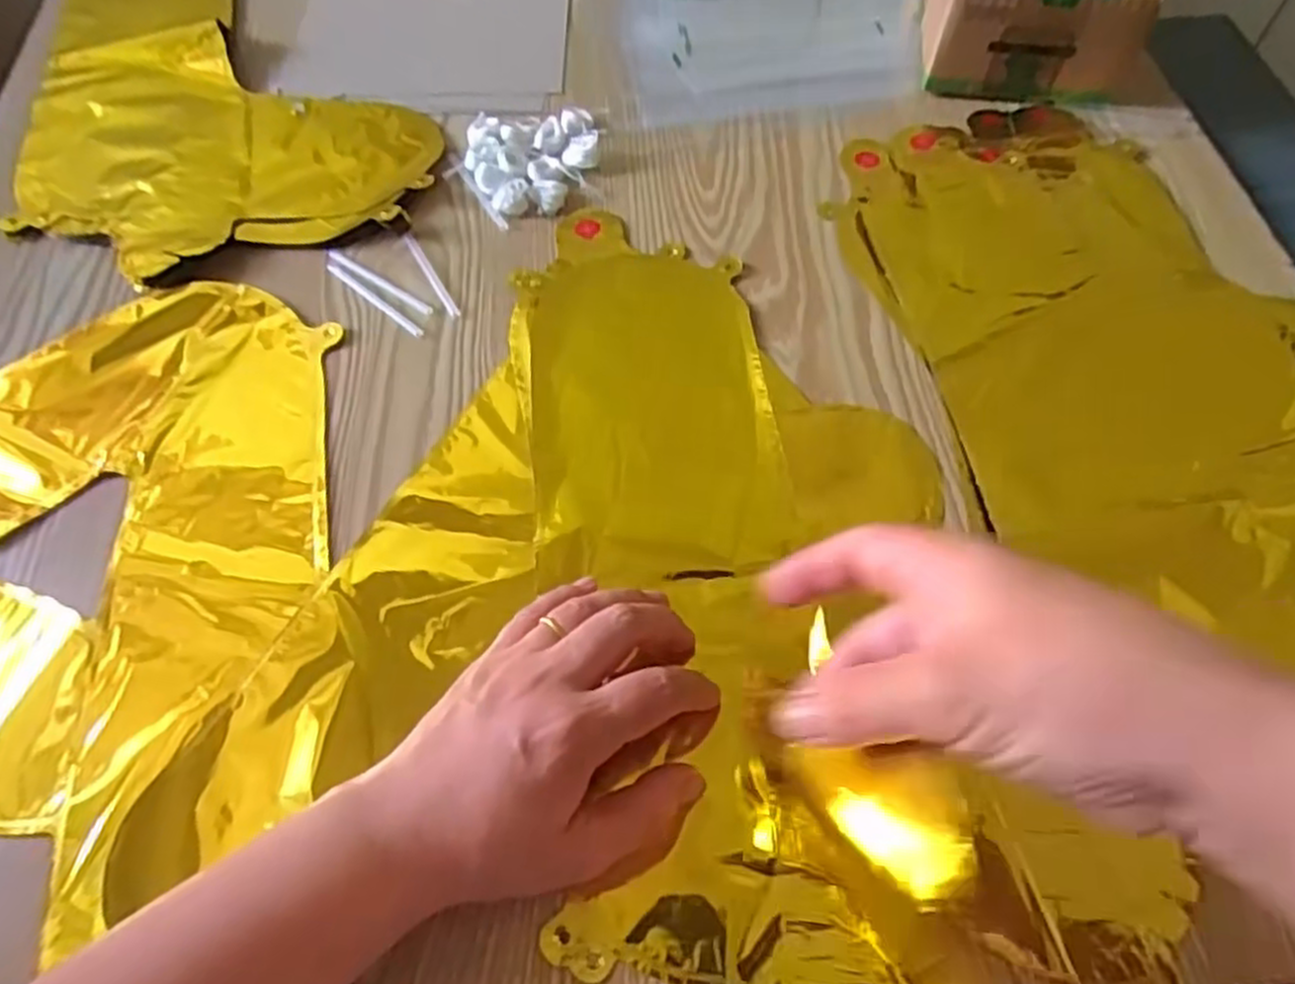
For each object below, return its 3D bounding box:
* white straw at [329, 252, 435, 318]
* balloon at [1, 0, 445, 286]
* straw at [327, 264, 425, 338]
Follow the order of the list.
[{"bbox_3d":[-0.156,-0.123,0.463,0.084,0.004,0.006,32,65,19],"label":"white straw"},{"bbox_3d":[-0.310,-0.301,0.563,0.243,0.016,0.402,-20,60,-10],"label":"balloon"},{"bbox_3d":[-0.157,-0.111,0.455,0.084,0.004,0.006,36,67,21],"label":"straw"}]

